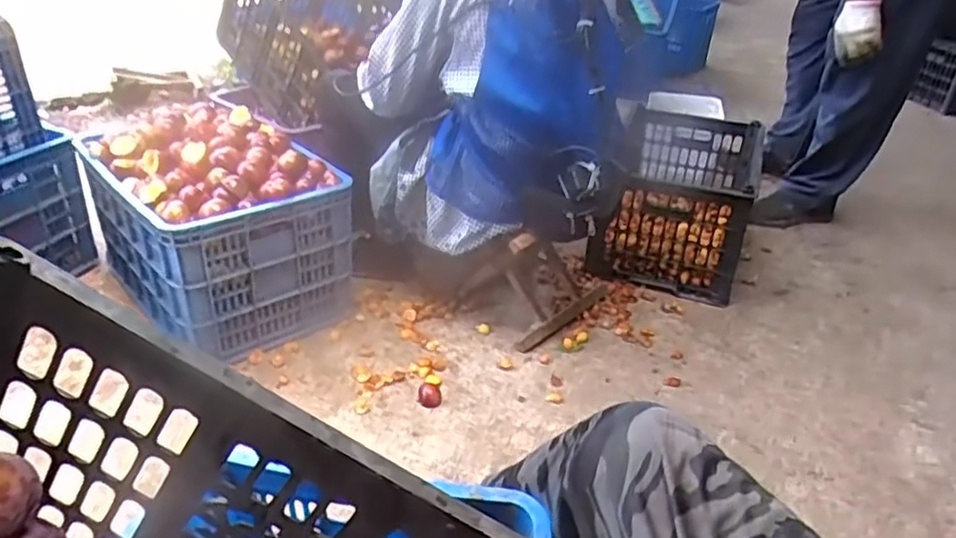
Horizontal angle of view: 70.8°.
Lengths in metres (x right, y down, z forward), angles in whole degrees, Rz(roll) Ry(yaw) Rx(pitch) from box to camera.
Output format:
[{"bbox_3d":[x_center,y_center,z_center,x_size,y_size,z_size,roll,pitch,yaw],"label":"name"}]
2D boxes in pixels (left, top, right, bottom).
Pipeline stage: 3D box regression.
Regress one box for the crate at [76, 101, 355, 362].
[{"bbox_3d":[-0.545,-0.094,1.402,0.480,0.382,0.362,28,40,35],"label":"crate"}]

